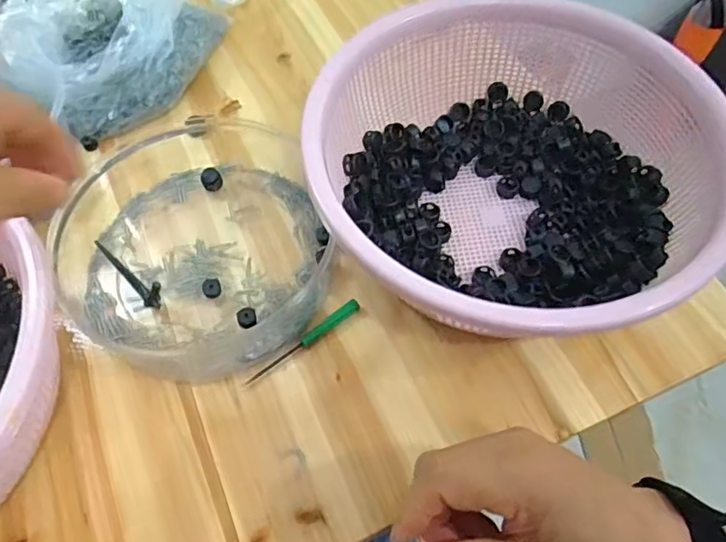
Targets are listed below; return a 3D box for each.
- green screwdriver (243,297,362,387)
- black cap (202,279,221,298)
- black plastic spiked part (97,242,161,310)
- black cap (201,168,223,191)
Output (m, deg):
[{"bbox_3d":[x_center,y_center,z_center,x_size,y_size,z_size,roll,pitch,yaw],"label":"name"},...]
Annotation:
[{"bbox_3d":[-0.042,0.049,0.403,0.095,0.009,0.009,-33,64,-17],"label":"green screwdriver"},{"bbox_3d":[-0.113,0.013,0.421,0.012,0.013,0.014,-14,60,-7],"label":"black cap"},{"bbox_3d":[-0.179,-0.002,0.425,0.082,0.018,0.015,38,67,21],"label":"black plastic spiked part"},{"bbox_3d":[-0.127,-0.077,0.473,0.016,0.017,0.013,-29,63,-15],"label":"black cap"}]

